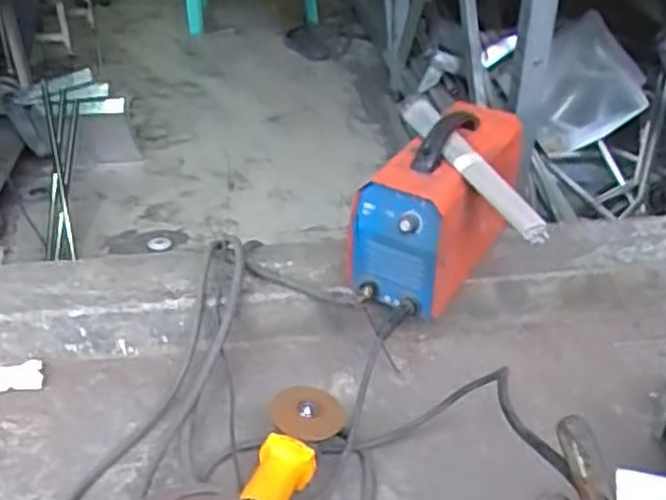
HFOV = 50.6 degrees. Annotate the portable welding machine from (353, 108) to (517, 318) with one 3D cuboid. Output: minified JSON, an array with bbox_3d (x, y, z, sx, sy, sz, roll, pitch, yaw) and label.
[{"bbox_3d":[0.164,-0.077,1.114,0.163,0.241,0.307,18,38,26],"label":"portable welding machine"}]

